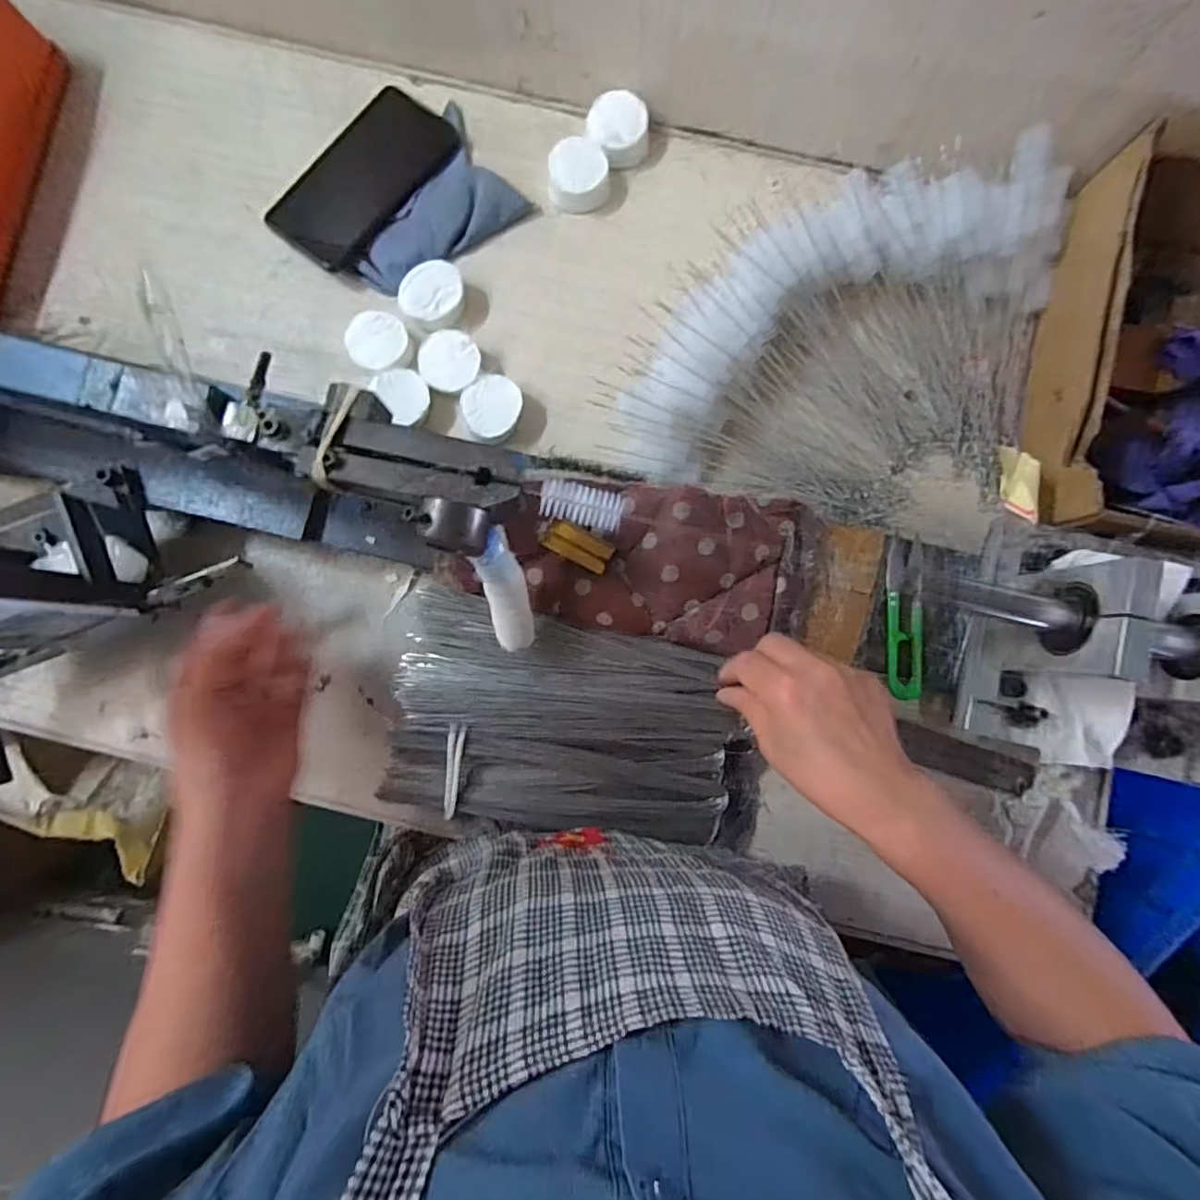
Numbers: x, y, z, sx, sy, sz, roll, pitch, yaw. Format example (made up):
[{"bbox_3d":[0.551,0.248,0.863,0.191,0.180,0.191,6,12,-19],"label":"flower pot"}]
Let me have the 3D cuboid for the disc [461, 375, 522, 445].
[{"bbox_3d":[-0.083,-0.149,0.450,0.047,0.018,0.048,0,85,-1],"label":"disc"}]

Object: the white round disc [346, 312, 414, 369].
[{"bbox_3d":[-0.174,-0.202,0.452,0.047,0.012,0.050,0,85,-1],"label":"white round disc"}]

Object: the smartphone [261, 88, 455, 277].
[{"bbox_3d":[-0.190,-0.342,0.462,0.081,0.007,0.159,38,81,5],"label":"smartphone"}]

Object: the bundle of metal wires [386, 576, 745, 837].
[{"bbox_3d":[-0.024,0.096,0.418,0.255,0.040,0.154,14,85,0],"label":"bundle of metal wires"}]

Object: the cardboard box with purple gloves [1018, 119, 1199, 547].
[{"bbox_3d":[0.428,-0.166,0.416,0.197,0.103,0.283,13,85,0],"label":"cardboard box with purple gloves"}]

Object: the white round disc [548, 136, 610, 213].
[{"bbox_3d":[-0.017,-0.347,0.466,0.047,0.024,0.051,0,85,-1],"label":"white round disc"}]

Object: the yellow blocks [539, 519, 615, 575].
[{"bbox_3d":[-0.016,-0.038,0.391,0.048,0.004,0.022,29,85,1],"label":"yellow blocks"}]

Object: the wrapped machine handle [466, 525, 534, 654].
[{"bbox_3d":[-0.059,-0.005,0.357,0.026,0.089,0.020,-9,42,-2],"label":"wrapped machine handle"}]

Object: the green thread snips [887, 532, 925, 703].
[{"bbox_3d":[0.216,0.012,0.404,0.026,0.005,0.113,2,85,-1],"label":"green thread snips"}]

